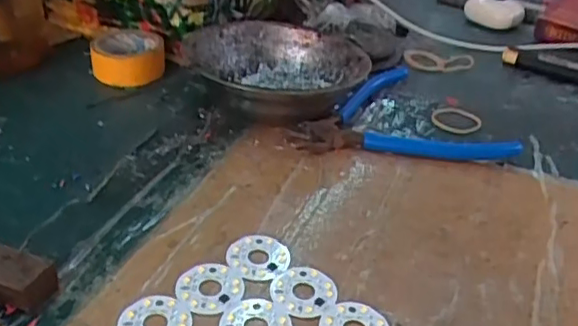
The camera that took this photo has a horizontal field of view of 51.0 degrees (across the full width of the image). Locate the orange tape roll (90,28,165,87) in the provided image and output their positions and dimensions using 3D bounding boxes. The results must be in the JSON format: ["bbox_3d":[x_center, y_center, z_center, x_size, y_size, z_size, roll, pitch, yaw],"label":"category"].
[{"bbox_3d":[-0.123,-0.080,0.463,0.054,0.027,0.054,3,34,-2],"label":"orange tape roll"}]

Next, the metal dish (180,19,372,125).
[{"bbox_3d":[-0.011,-0.061,0.428,0.119,0.042,0.122,3,34,-2],"label":"metal dish"}]

